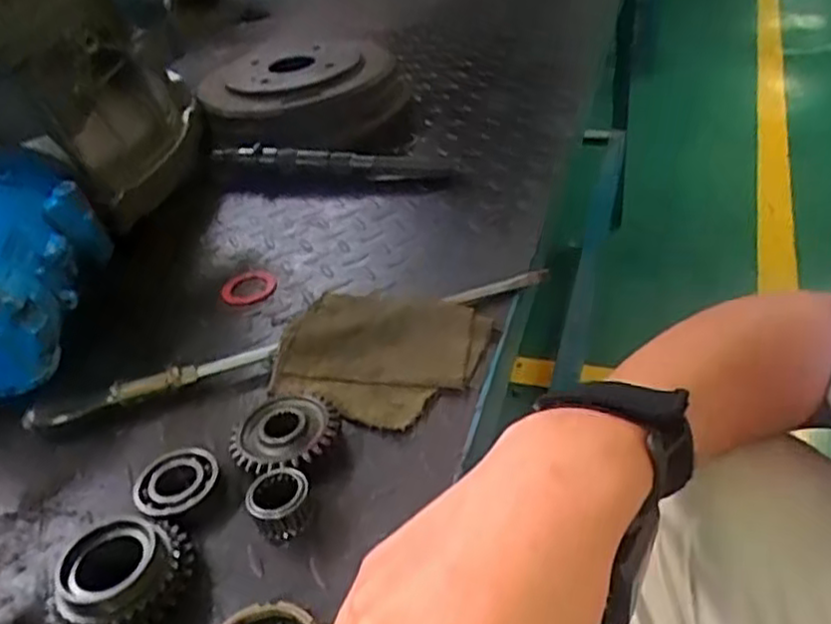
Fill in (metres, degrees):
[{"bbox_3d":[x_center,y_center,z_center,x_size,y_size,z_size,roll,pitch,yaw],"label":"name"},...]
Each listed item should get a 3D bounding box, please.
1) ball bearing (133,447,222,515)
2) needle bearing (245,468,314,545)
[{"bbox_3d":[-0.145,0.108,0.446,0.051,0.019,0.045,-25,39,-19],"label":"ball bearing"},{"bbox_3d":[-0.077,0.110,0.416,0.034,0.027,0.034,-6,37,5],"label":"needle bearing"}]

